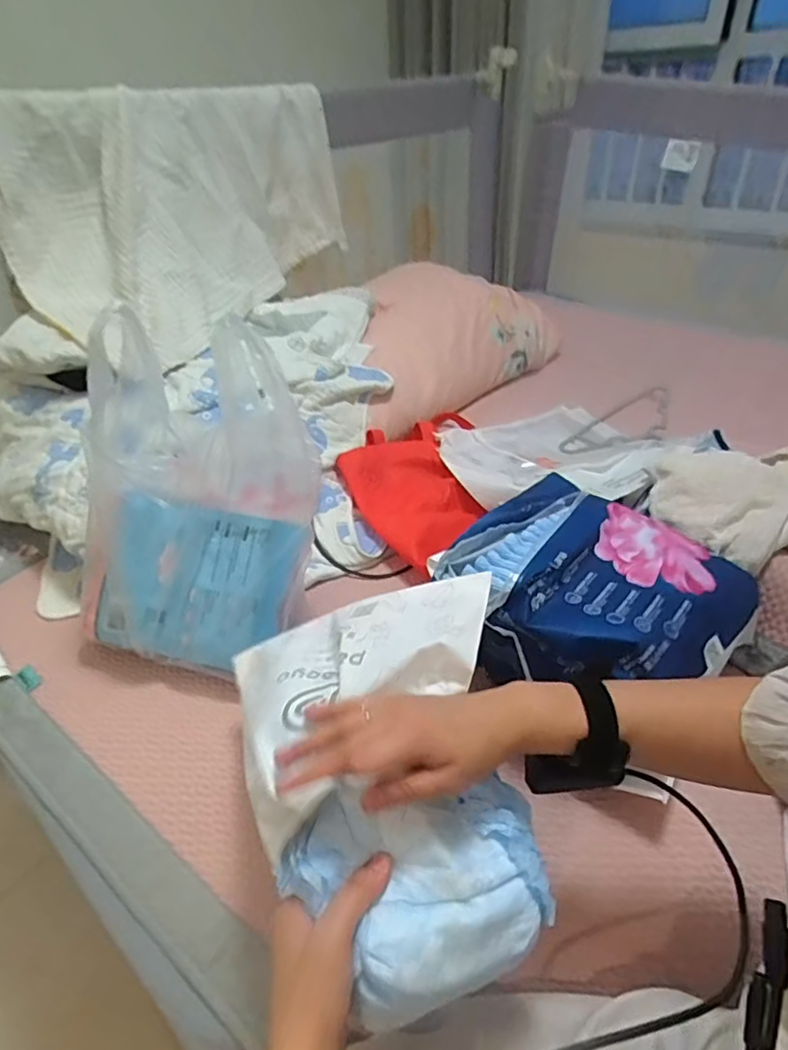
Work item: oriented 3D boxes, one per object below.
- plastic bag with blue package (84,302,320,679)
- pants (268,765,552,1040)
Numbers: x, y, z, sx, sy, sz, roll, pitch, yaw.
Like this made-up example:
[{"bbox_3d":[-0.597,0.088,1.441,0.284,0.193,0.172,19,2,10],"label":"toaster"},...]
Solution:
[{"bbox_3d":[-0.221,-0.036,0.634,0.211,0.316,0.219,15,40,22],"label":"plastic bag with blue package"},{"bbox_3d":[0.022,0.223,0.359,0.163,0.067,0.102,-13,38,-13],"label":"pants"}]

